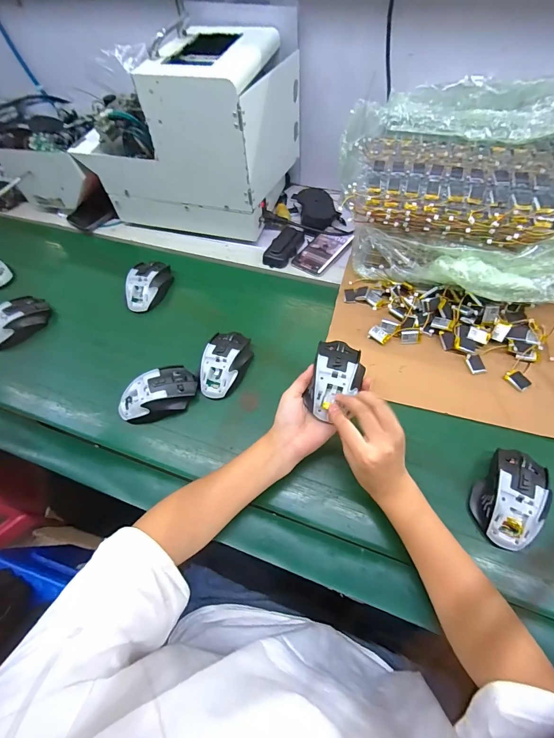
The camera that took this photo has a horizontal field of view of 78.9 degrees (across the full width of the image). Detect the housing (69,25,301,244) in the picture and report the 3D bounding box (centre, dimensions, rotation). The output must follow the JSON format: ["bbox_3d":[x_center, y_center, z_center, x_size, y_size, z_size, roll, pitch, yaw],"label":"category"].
[{"bbox_3d":[-0.167,-0.447,0.650,0.372,0.257,0.213,14,61,12],"label":"housing"}]

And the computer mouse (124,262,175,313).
[{"bbox_3d":[-0.242,-0.158,0.632,0.069,0.041,0.114,12,61,11],"label":"computer mouse"}]

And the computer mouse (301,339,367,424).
[{"bbox_3d":[0.076,0.010,0.430,0.063,0.028,0.108,12,61,11],"label":"computer mouse"}]

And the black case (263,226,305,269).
[{"bbox_3d":[0.016,-0.244,0.667,0.047,0.023,0.112,21,63,16],"label":"black case"}]

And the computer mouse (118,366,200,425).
[{"bbox_3d":[-0.180,0.039,0.502,0.122,0.038,0.070,-26,61,-11],"label":"computer mouse"}]

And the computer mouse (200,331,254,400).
[{"bbox_3d":[-0.079,-0.010,0.521,0.065,0.033,0.107,8,60,9],"label":"computer mouse"}]

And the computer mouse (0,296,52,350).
[{"bbox_3d":[-0.470,-0.086,0.603,0.065,0.036,0.119,28,65,19],"label":"computer mouse"}]

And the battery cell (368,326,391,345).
[{"bbox_3d":[0.165,-0.054,0.543,0.031,0.008,0.018,34,67,22],"label":"battery cell"}]

